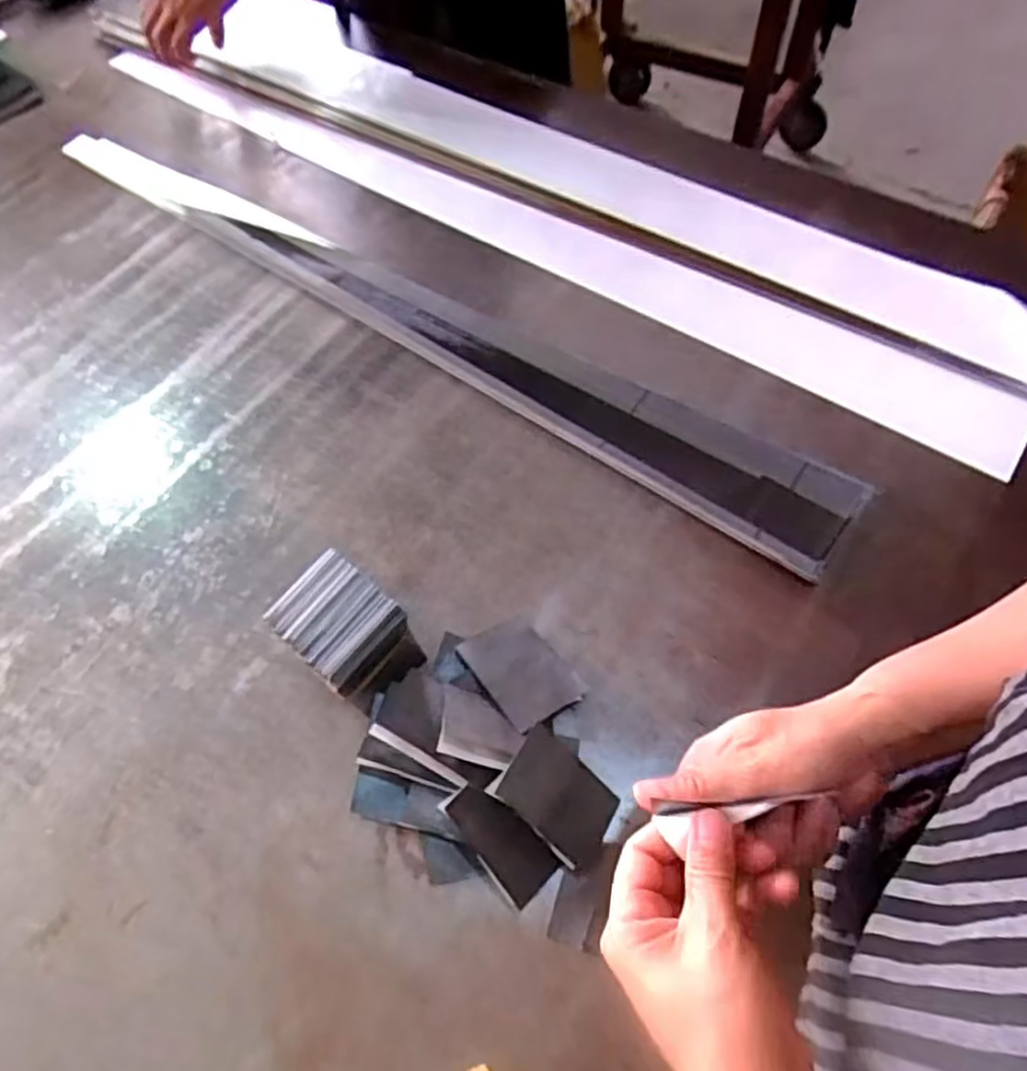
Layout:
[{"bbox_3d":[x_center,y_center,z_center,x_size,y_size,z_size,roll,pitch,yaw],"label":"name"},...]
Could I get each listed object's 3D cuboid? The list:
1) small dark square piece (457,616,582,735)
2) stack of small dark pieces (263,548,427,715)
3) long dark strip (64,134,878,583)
[{"bbox_3d":[0.005,0.100,0.532,0.059,0.009,0.082,-28,58,-23],"label":"small dark square piece"},{"bbox_3d":[-0.117,0.074,0.516,0.083,0.088,0.071,37,69,20],"label":"stack of small dark pieces"},{"bbox_3d":[-0.107,-0.220,0.718,0.917,0.026,0.095,30,66,17],"label":"long dark strip"}]

